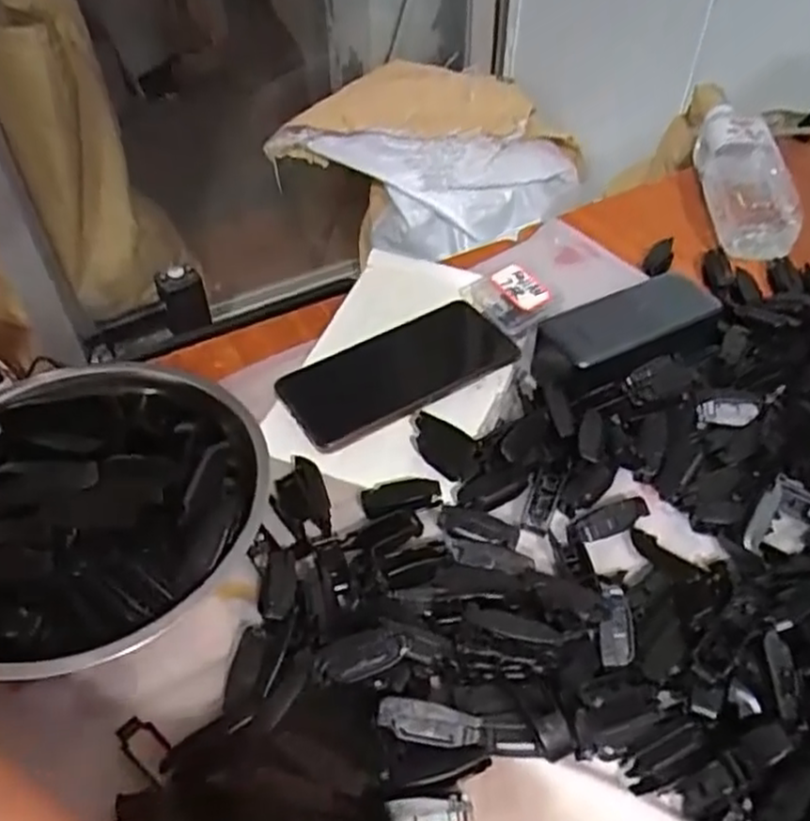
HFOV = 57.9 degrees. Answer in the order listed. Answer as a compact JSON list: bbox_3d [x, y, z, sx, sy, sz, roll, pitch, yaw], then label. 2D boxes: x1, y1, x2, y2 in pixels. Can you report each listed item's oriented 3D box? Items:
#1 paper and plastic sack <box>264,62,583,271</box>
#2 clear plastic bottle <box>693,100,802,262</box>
[{"bbox_3d":[0.049,-0.413,1.240,0.457,0.249,0.283,15,50,15],"label":"paper and plastic sack"},{"bbox_3d":[0.308,-0.216,0.663,0.065,0.071,0.185,1,48,3],"label":"clear plastic bottle"}]

